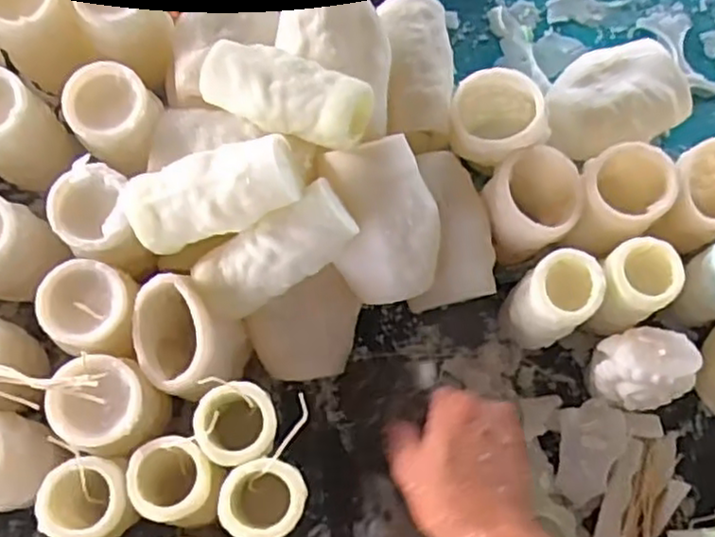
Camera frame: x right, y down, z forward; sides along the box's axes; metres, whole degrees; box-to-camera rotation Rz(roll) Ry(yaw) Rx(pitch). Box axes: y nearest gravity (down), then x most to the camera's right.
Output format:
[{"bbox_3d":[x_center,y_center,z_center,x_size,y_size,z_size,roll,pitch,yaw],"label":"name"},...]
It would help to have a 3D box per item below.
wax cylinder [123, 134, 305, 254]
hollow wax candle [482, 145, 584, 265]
[{"bbox_3d":[-0.096,-0.048,0.466,0.112,0.042,0.050,-17,75,12],"label":"wax cylinder"},{"bbox_3d":[0.132,-0.049,0.539,0.066,0.066,0.068,1,75,-2],"label":"hollow wax candle"}]

